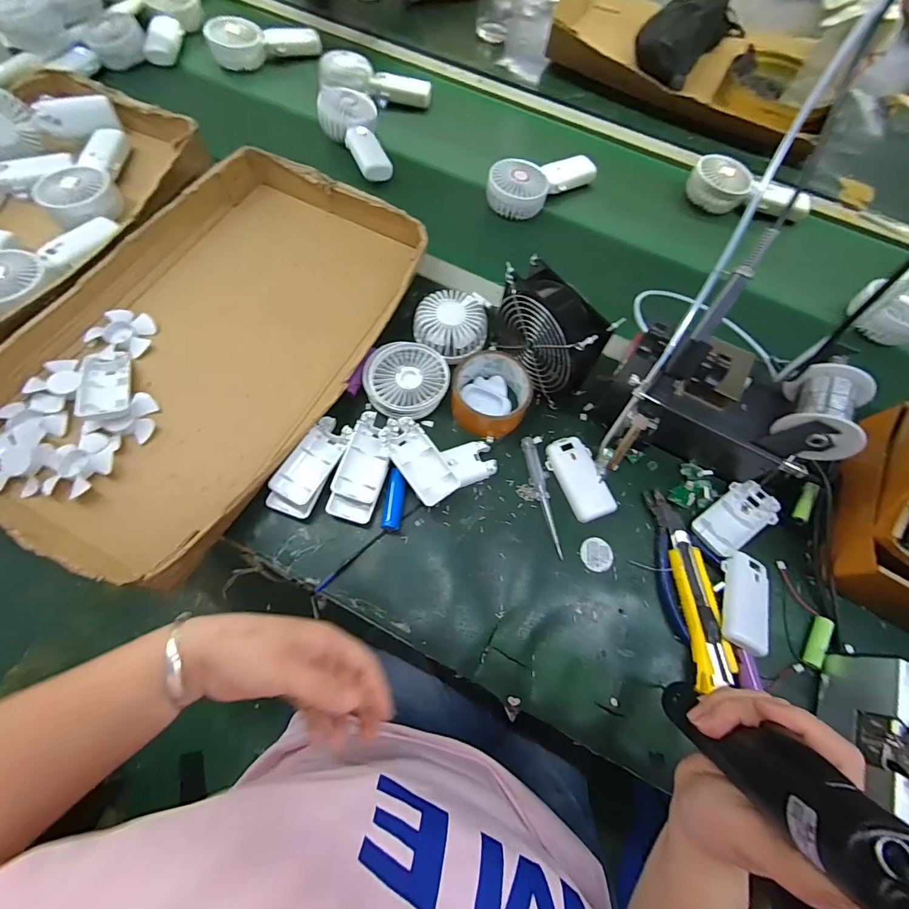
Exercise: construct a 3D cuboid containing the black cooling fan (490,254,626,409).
[{"bbox_3d":[0.101,-0.131,0.464,0.053,0.112,0.117,-35,74,-16],"label":"black cooling fan"}]

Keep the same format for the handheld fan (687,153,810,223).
[{"bbox_3d":[0.450,-0.392,0.646,0.183,0.055,0.071,21,67,5],"label":"handheld fan"}]

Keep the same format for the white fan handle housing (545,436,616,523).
[{"bbox_3d":[0.135,0.025,0.458,0.044,0.015,0.094,-18,70,-10],"label":"white fan handle housing"}]

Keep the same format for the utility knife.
[{"bbox_3d":[0.240,0.148,0.411,0.038,0.017,0.140,2,68,-2],"label":"utility knife"}]

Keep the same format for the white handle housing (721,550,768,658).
[{"bbox_3d":[0.281,0.143,0.410,0.041,0.020,0.090,17,68,4],"label":"white handle housing"}]

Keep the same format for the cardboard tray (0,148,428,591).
[{"bbox_3d":[-0.280,-0.142,0.482,0.337,0.049,0.507,25,69,7],"label":"cardboard tray"}]

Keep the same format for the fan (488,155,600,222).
[{"bbox_3d":[0.135,-0.418,0.632,0.177,0.042,0.072,-31,73,-14],"label":"fan"}]

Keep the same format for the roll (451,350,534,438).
[{"bbox_3d":[0.042,-0.068,0.475,0.087,0.043,0.087,1,68,-3],"label":"roll"}]

